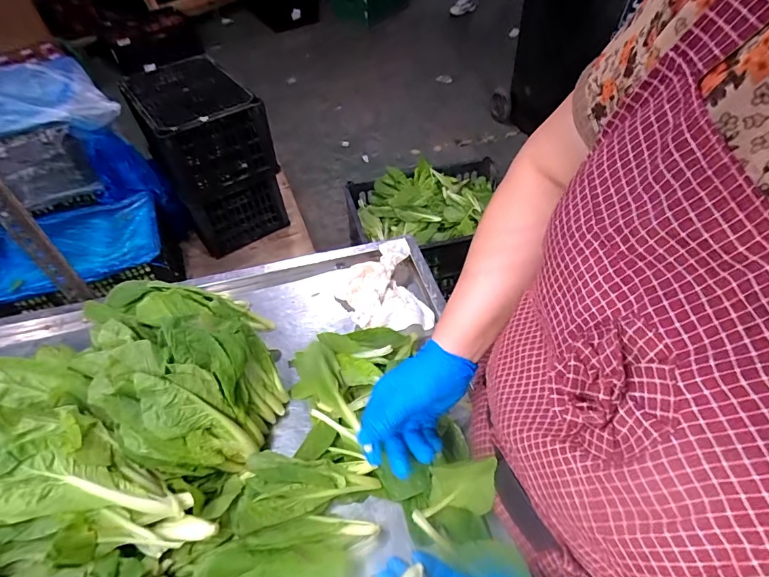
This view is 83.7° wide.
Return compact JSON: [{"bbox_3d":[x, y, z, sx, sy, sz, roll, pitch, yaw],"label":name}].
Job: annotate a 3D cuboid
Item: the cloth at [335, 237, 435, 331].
[{"bbox_3d":[-0.006,-0.001,0.647,0.121,0.034,0.147,-13,52,-9],"label":"cloth"}]

